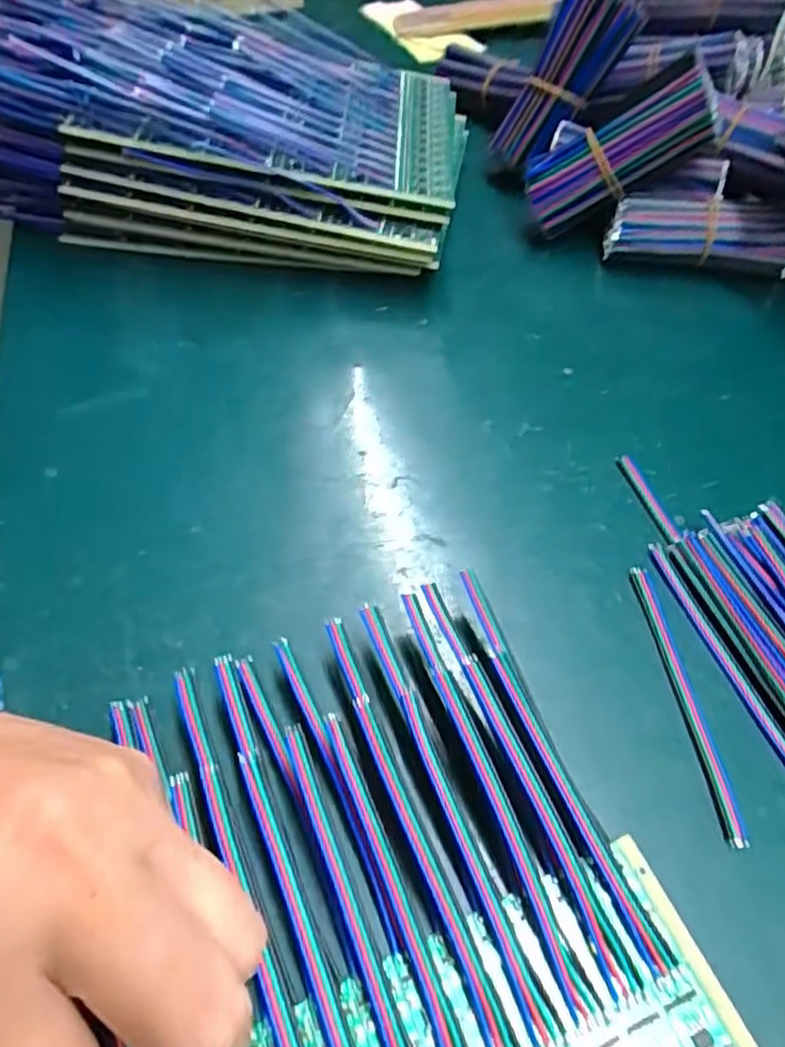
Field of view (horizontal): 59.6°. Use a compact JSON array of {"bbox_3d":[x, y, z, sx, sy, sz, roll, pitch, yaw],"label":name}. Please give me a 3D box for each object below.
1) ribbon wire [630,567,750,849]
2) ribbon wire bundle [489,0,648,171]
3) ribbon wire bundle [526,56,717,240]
[{"bbox_3d":[0.100,0.056,0.234,0.007,0.004,0.099,-3,51,-5],"label":"ribbon wire"},{"bbox_3d":[0.106,-0.281,0.438,0.029,0.104,0.042,10,42,-38],"label":"ribbon wire bundle"},{"bbox_3d":[0.129,-0.214,0.395,0.106,0.036,0.036,-28,47,24],"label":"ribbon wire bundle"}]

